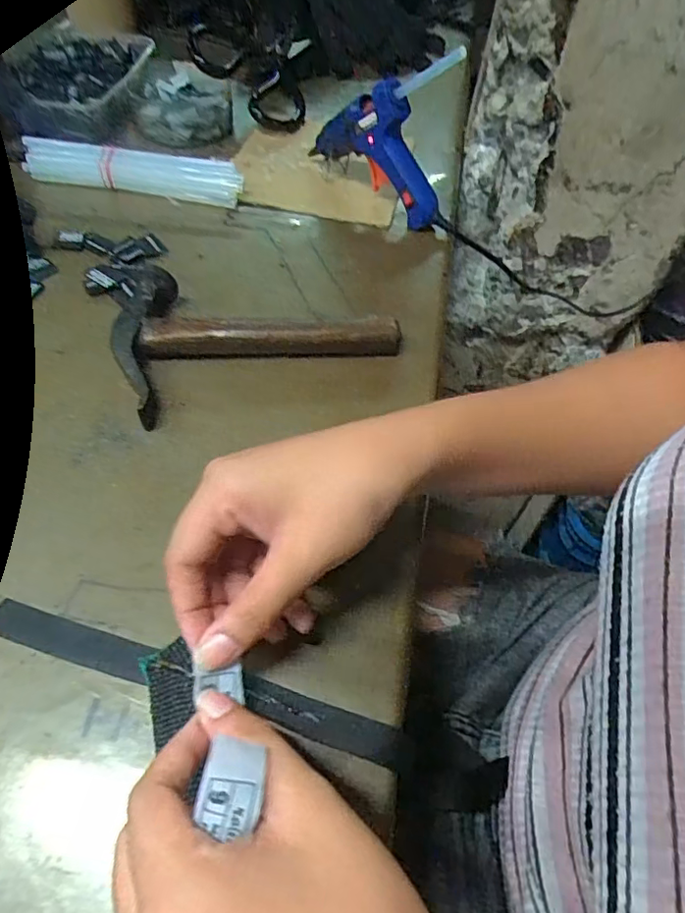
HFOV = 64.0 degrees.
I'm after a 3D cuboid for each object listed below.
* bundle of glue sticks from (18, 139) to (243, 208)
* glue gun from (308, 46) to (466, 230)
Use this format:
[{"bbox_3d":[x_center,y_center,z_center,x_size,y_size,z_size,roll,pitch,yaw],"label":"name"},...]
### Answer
[{"bbox_3d":[-0.181,-0.247,0.474,0.187,0.029,0.028,8,54,2],"label":"bundle of glue sticks"},{"bbox_3d":[0.027,-0.262,0.439,0.145,0.122,0.025,33,59,18],"label":"glue gun"}]

